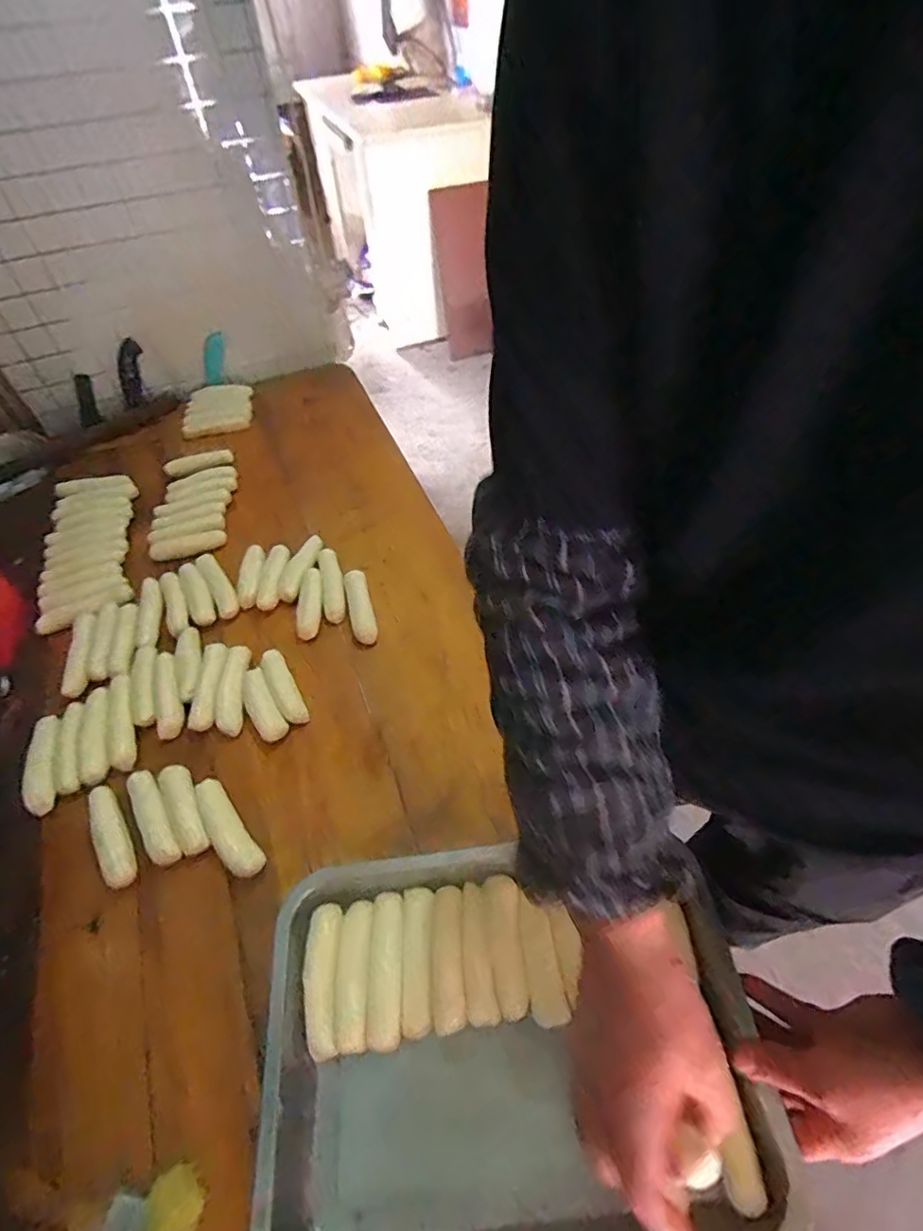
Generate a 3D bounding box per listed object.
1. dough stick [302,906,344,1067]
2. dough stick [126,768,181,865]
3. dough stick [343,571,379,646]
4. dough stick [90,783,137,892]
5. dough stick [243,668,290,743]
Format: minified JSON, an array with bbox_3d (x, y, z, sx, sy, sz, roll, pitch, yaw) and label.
[{"bbox_3d":[-0.111,0.293,0.464,0.027,0.021,0.103,-5,52,-1],"label":"dough stick"},{"bbox_3d":[-0.303,0.199,0.564,0.030,0.018,0.105,-30,56,-19],"label":"dough stick"},{"bbox_3d":[-0.125,-0.013,0.707,0.028,0.020,0.106,-13,52,-7],"label":"dough stick"},{"bbox_3d":[-0.337,0.210,0.552,0.025,0.029,0.106,-31,56,-20],"label":"dough stick"},{"bbox_3d":[-0.218,0.098,0.627,0.032,0.027,0.086,-27,55,-17],"label":"dough stick"}]

